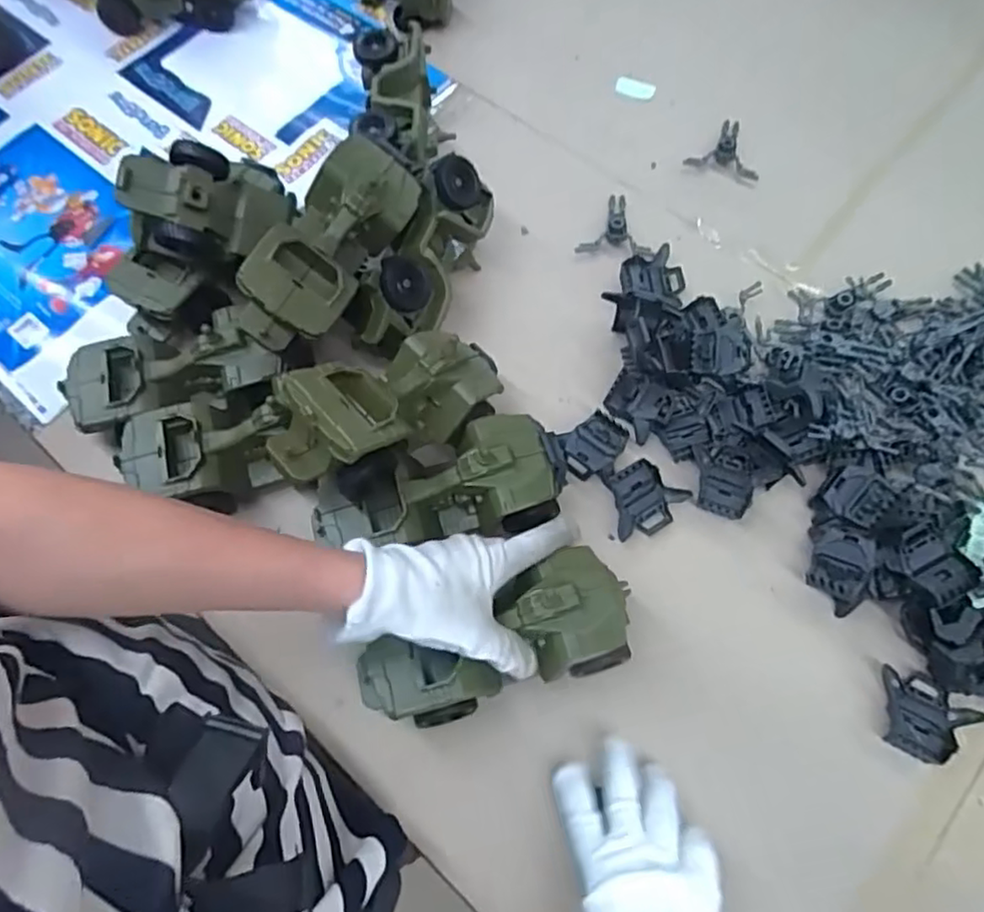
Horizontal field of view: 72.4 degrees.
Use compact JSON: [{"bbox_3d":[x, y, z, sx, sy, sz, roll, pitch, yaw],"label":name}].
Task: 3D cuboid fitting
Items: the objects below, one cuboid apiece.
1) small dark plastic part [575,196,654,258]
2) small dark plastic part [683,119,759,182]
[{"bbox_3d":[0.125,-0.230,0.660,0.071,0.013,0.076,10,68,7],"label":"small dark plastic part"},{"bbox_3d":[0.241,-0.319,0.696,0.073,0.013,0.065,13,68,8],"label":"small dark plastic part"}]

